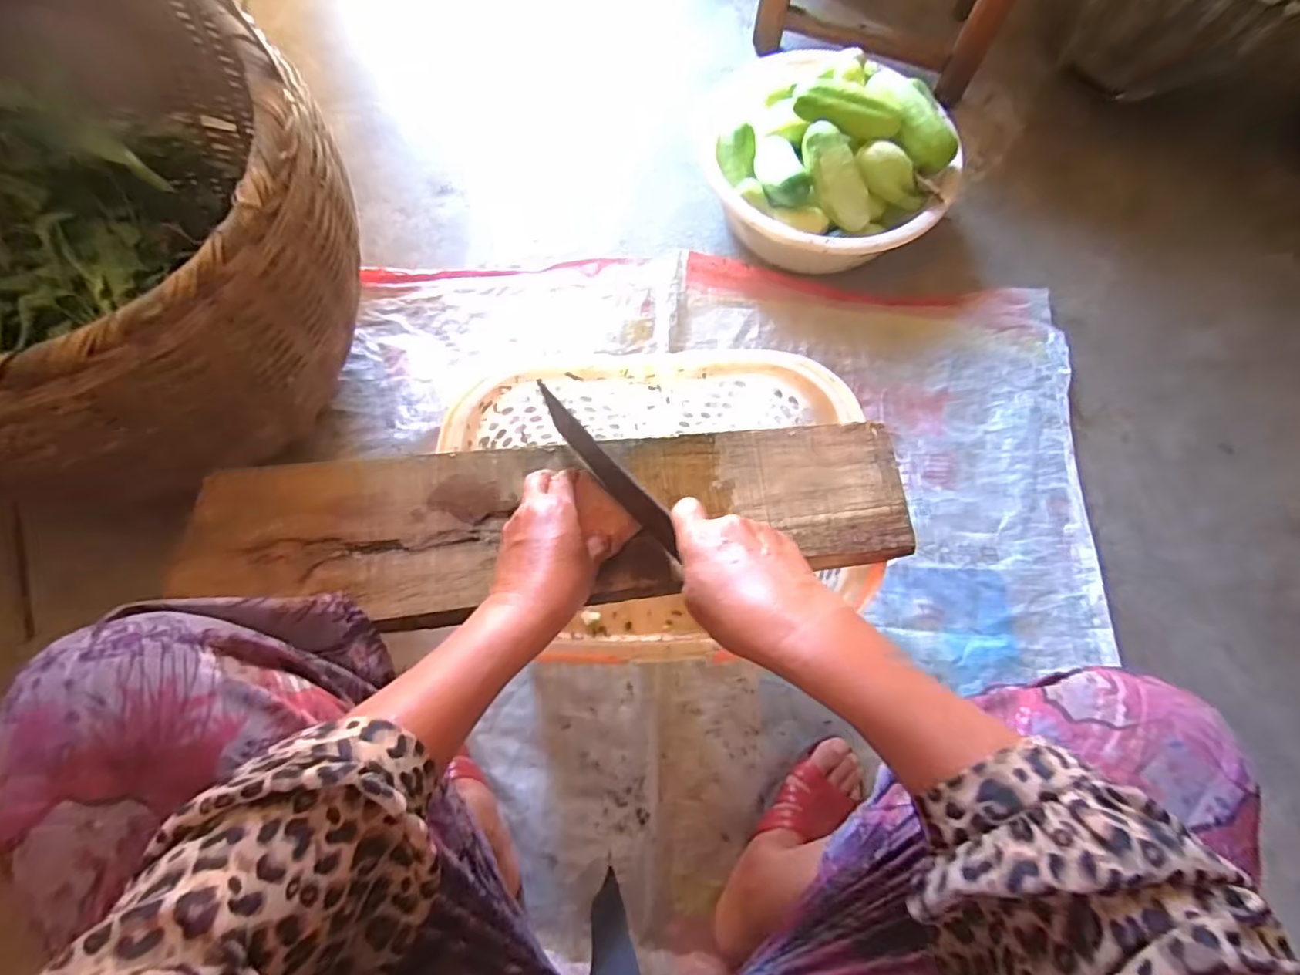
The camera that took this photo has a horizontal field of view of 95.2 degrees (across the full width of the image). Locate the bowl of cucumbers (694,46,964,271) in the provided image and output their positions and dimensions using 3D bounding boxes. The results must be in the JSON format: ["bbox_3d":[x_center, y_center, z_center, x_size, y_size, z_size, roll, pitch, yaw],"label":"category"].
[{"bbox_3d":[0.255,-0.454,0.835,0.294,0.155,0.300,1,71,-3],"label":"bowl of cucumbers"}]

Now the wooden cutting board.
[{"bbox_3d":[-0.072,0.029,0.513,0.598,0.024,0.140,-5,70,-5],"label":"wooden cutting board"}]

